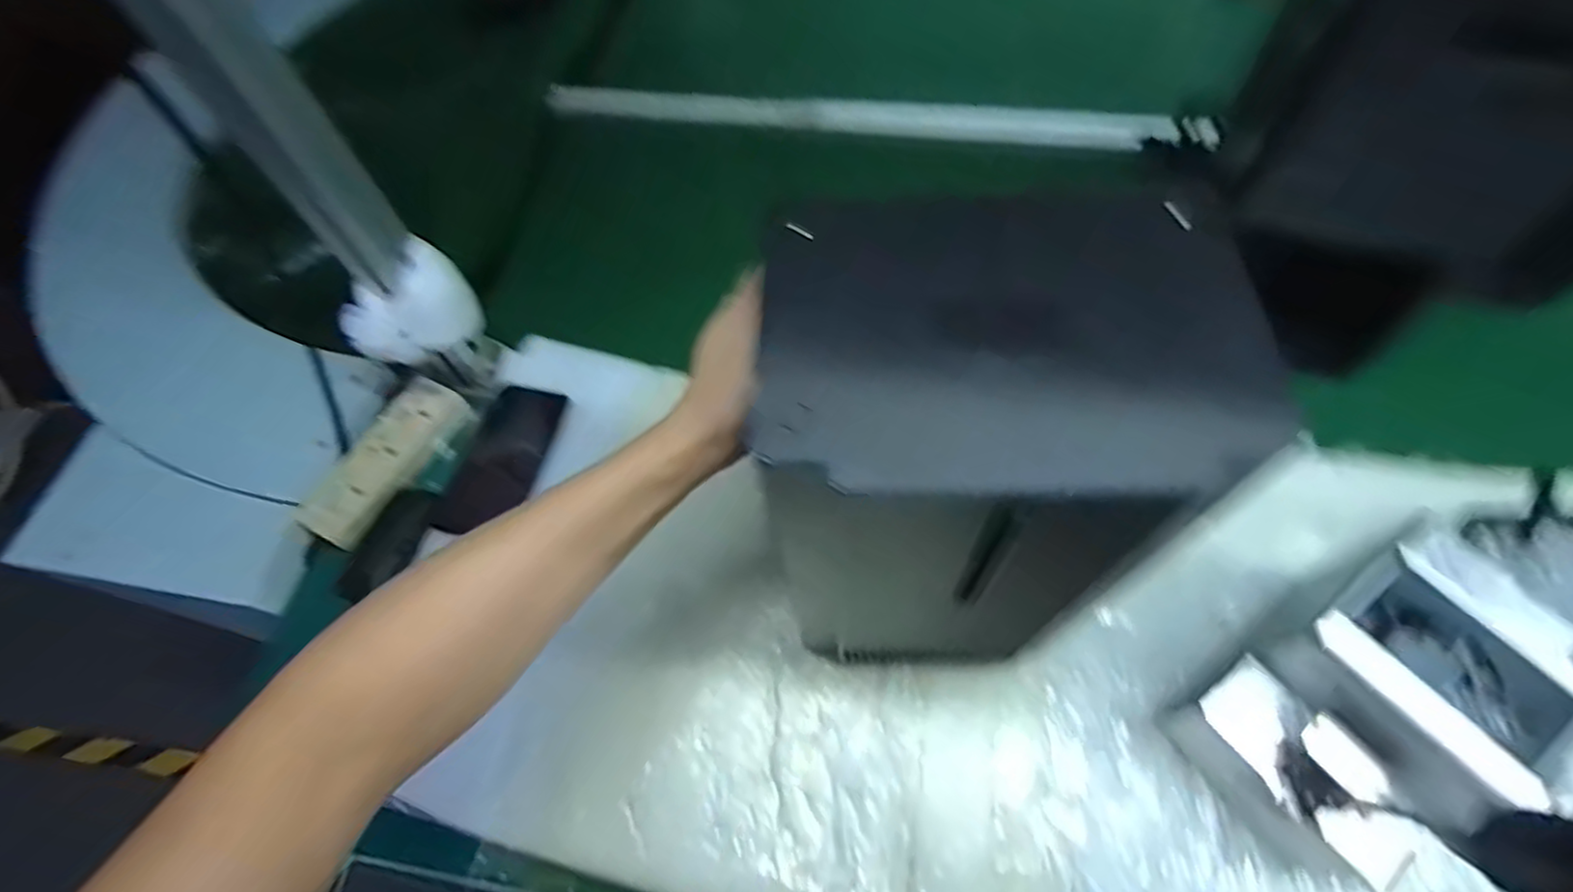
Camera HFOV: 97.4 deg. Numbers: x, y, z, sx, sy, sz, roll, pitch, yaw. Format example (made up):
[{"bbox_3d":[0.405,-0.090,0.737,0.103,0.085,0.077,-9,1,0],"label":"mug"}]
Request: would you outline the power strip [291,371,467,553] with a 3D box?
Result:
[{"bbox_3d":[-0.379,0.011,0.653,0.065,0.024,0.170,22,65,14],"label":"power strip"}]

